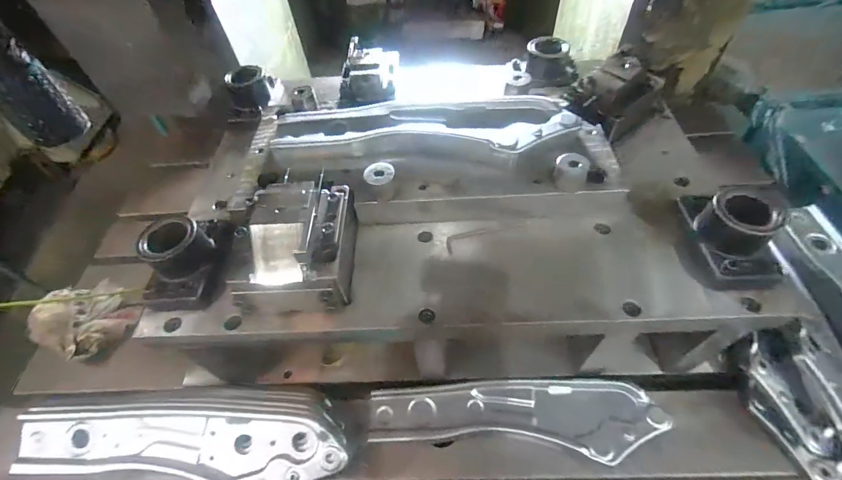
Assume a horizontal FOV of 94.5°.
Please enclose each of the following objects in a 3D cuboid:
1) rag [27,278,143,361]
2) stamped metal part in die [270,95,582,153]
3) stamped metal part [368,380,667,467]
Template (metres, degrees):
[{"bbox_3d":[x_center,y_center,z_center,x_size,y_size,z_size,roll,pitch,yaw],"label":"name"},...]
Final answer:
[{"bbox_3d":[-0.638,0.144,0.736,0.160,0.065,0.144,22,57,19],"label":"rag"},{"bbox_3d":[0.001,-0.179,0.587,0.445,0.033,0.129,1,53,5],"label":"stamped metal part in die"},{"bbox_3d":[0.140,0.267,0.586,0.437,0.033,0.111,-1,53,3],"label":"stamped metal part"}]

